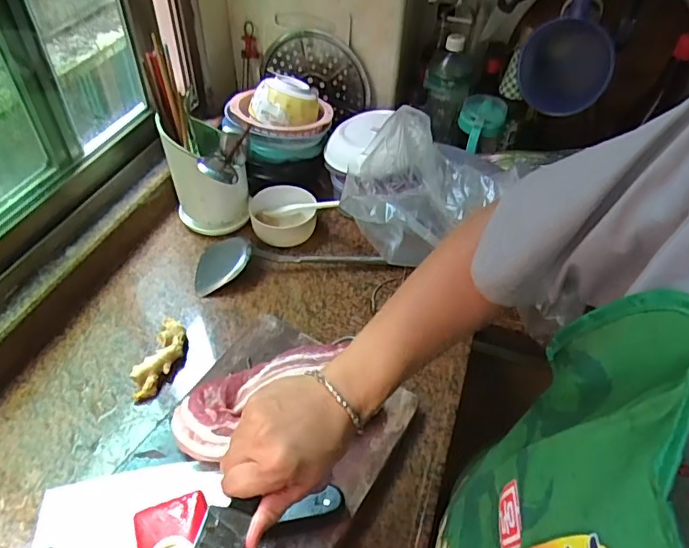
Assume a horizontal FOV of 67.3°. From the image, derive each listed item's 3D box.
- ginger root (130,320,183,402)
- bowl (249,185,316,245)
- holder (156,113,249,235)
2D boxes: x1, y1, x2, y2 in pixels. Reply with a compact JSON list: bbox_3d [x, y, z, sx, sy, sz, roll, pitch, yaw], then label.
[{"bbox_3d":[-0.236,0.110,0.669,0.041,0.030,0.109,14,48,9],"label":"ginger root"},{"bbox_3d":[-0.102,-0.095,0.847,0.108,0.056,0.106,2,47,-2],"label":"bowl"},{"bbox_3d":[-0.204,-0.155,0.810,0.113,0.182,0.111,2,47,-2],"label":"holder"}]

